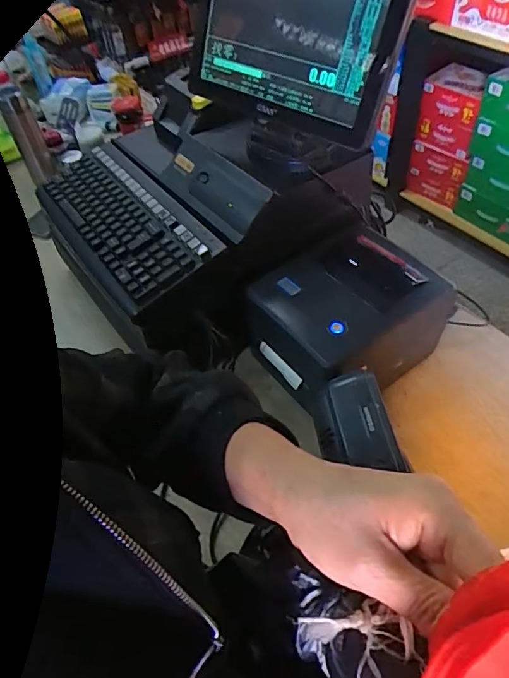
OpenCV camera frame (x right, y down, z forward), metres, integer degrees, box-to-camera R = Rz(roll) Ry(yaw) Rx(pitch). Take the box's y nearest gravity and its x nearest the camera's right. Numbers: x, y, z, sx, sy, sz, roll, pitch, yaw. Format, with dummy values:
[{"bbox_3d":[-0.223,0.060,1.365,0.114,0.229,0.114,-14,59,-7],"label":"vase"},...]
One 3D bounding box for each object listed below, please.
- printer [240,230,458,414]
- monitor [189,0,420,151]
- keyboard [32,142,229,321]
[{"bbox_3d":[0.129,-0.031,0.691,0.250,0.130,0.187,-29,54,-18],"label":"printer"},{"bbox_3d":[0.043,-0.373,0.590,0.305,0.213,0.054,31,32,28],"label":"monitor"},{"bbox_3d":[-0.205,-0.182,0.736,0.156,0.025,0.363,-37,56,-10],"label":"keyboard"}]

